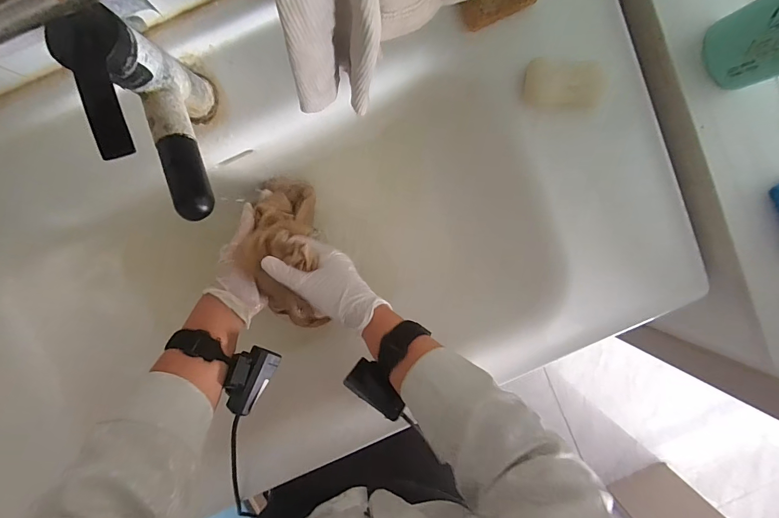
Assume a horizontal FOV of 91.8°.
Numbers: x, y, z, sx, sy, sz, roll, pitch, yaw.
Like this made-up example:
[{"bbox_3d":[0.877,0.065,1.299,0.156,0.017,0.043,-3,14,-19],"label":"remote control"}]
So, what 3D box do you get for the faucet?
[{"bbox_3d":[-0.173,-0.100,0.316,0.040,0.169,0.135,-21,98,-1],"label":"faucet"}]

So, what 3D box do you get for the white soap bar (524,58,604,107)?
[{"bbox_3d":[0.184,-0.182,0.395,0.080,0.019,0.045,7,96,-5],"label":"white soap bar"}]

